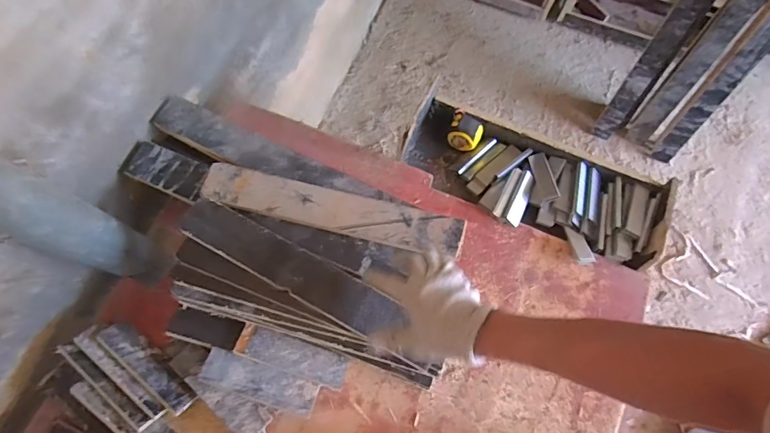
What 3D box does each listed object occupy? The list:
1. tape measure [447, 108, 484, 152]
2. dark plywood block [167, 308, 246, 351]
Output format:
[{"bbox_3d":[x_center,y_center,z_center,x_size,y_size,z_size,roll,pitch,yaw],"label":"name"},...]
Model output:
[{"bbox_3d":[0.143,-0.149,0.811,0.061,0.046,0.049,19,73,8],"label":"tape measure"},{"bbox_3d":[-0.262,0.165,0.678,0.102,0.012,0.043,13,72,6],"label":"dark plywood block"}]

